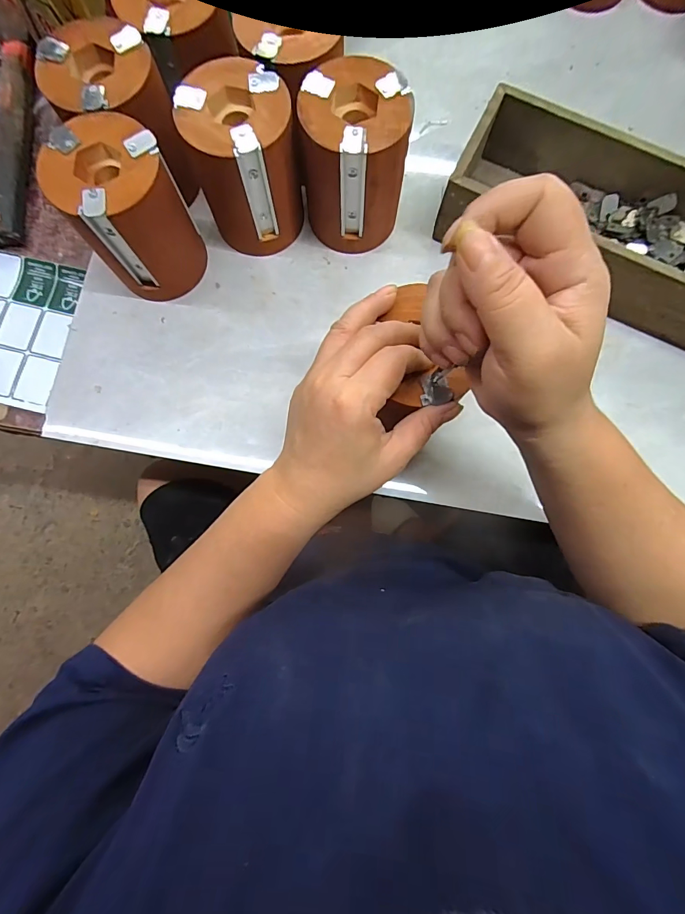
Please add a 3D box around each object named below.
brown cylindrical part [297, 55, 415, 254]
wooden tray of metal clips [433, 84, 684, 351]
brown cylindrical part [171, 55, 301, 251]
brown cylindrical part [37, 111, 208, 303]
[{"bbox_3d":[0.010,-0.224,0.319,0.075,0.103,0.073,0,80,1],"label":"brown cylindrical part"},{"bbox_3d":[0.228,-0.183,0.331,0.278,0.065,0.112,27,82,6],"label":"wooden tray of metal clips"},{"bbox_3d":[-0.075,-0.226,0.320,0.075,0.103,0.072,0,80,1],"label":"brown cylindrical part"},{"bbox_3d":[-0.156,-0.182,0.312,0.079,0.104,0.085,0,80,1],"label":"brown cylindrical part"}]

